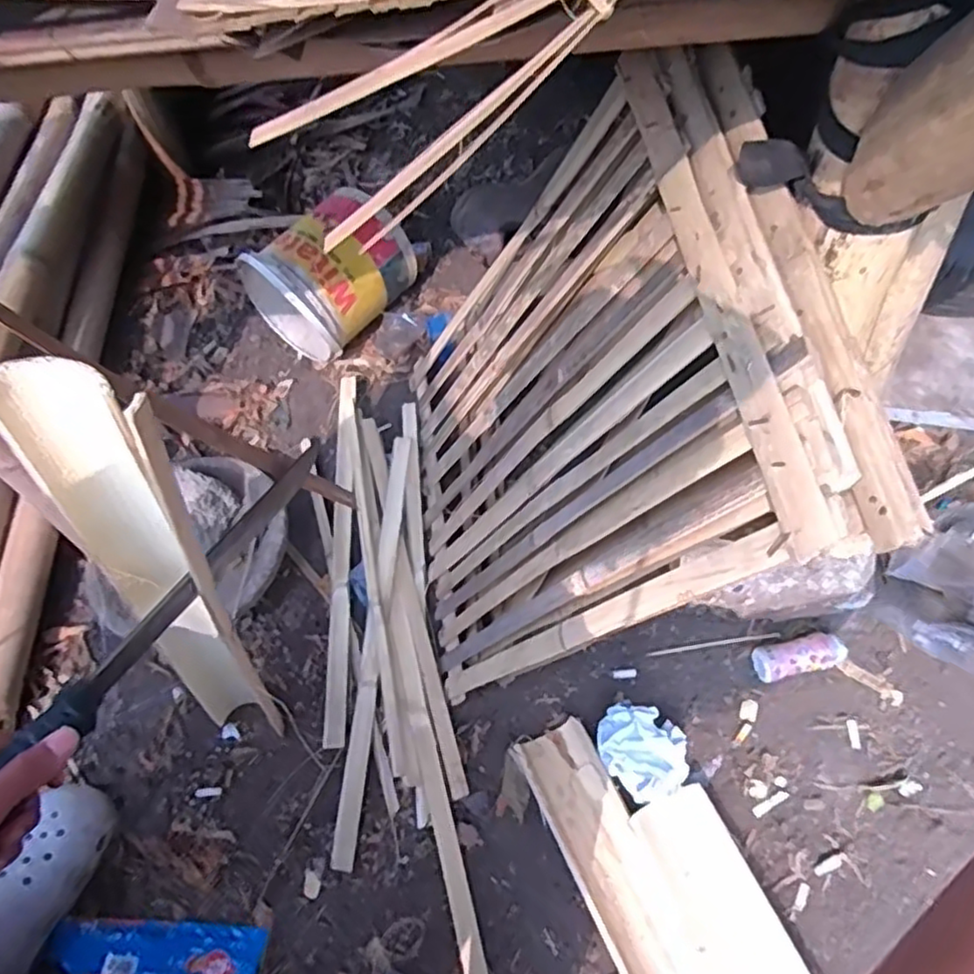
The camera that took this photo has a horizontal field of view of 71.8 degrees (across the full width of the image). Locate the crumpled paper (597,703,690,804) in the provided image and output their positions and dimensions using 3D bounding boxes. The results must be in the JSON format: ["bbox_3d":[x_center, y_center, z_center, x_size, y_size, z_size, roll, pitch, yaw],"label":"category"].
[{"bbox_3d":[0.155,0.260,0.672,0.077,0.072,0.093,-34,60,-16],"label":"crumpled paper"}]

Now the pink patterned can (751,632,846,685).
[{"bbox_3d":[0.332,0.181,0.718,0.087,0.035,0.037,-13,56,-3],"label":"pink patterned can"}]

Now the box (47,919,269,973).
[{"bbox_3d":[-0.323,0.458,0.661,0.213,0.012,0.052,0,57,5],"label":"box"}]

